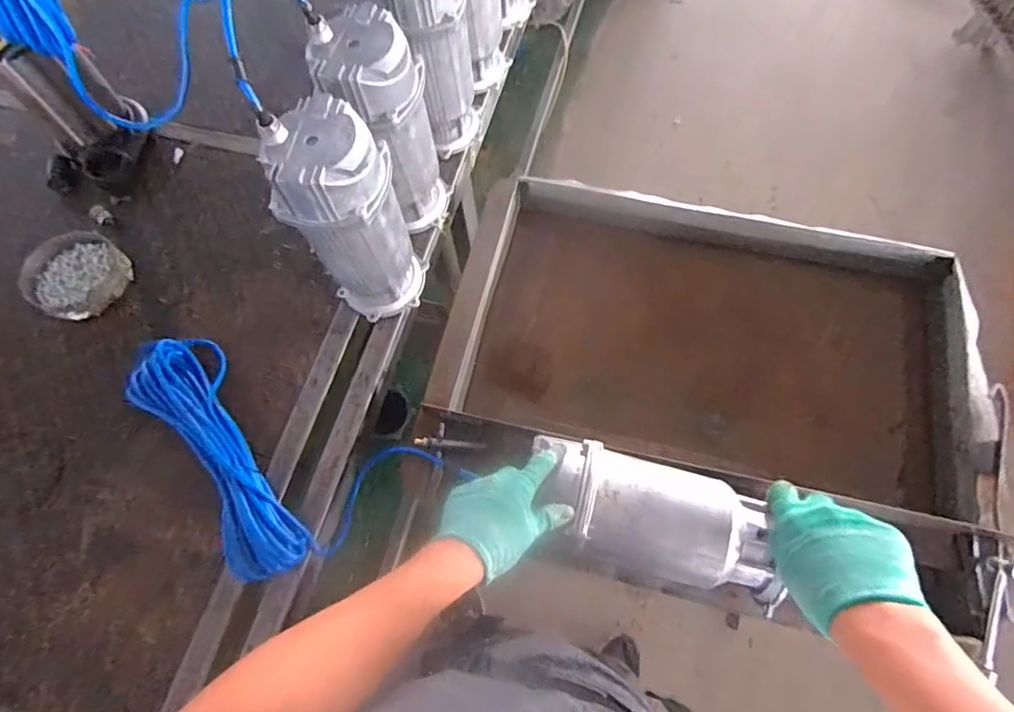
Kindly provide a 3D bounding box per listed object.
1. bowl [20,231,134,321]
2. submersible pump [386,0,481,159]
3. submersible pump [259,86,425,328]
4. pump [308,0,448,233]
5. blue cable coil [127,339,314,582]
[{"bbox_3d":[-0.688,-0.130,0.862,0.149,0.037,0.135,34,73,15],"label":"bowl"},{"bbox_3d":[-0.114,-0.457,0.820,0.118,0.289,0.125,-14,68,-3],"label":"submersible pump"},{"bbox_3d":[-0.195,-0.168,0.709,0.116,0.303,0.122,8,68,6],"label":"submersible pump"},{"bbox_3d":[-0.163,-0.304,0.756,0.108,0.287,0.126,18,70,10],"label":"pump"},{"bbox_3d":[-0.392,0.128,0.729,0.114,0.046,0.377,-33,70,-11],"label":"blue cable coil"}]

